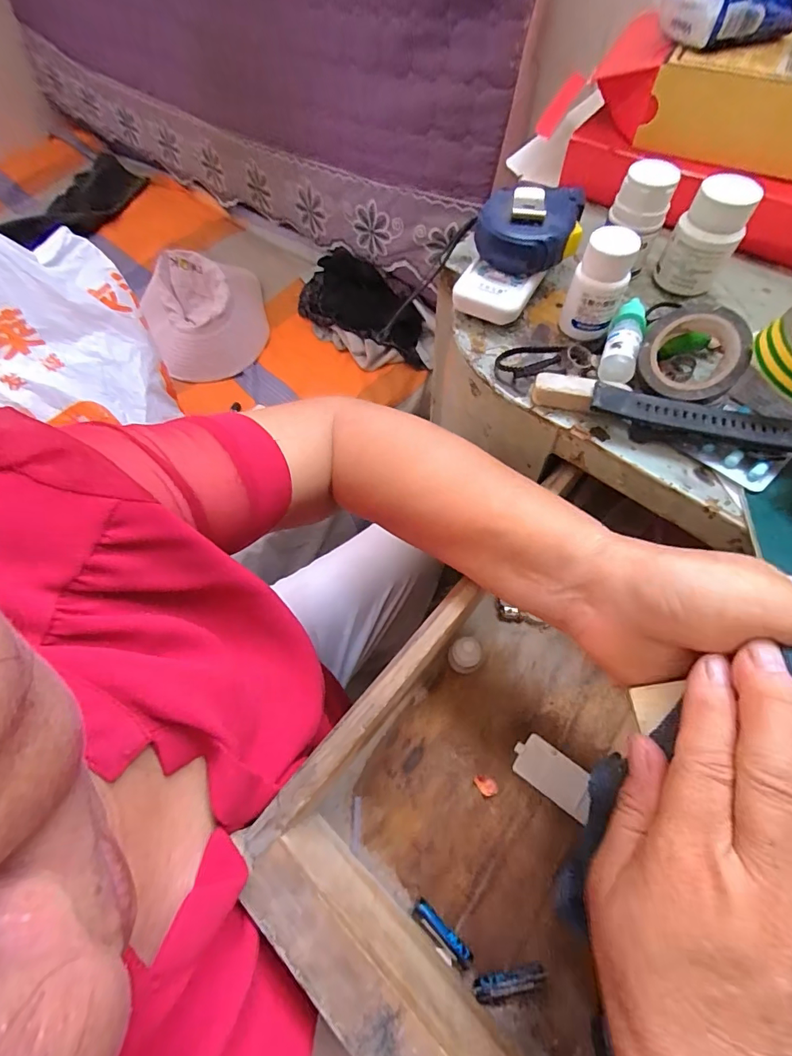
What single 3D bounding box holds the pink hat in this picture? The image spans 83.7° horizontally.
[{"bbox_3d":[-0.352,-0.412,0.825,0.203,0.097,0.225,-22,64,-8],"label":"pink hat"}]

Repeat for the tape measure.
[{"bbox_3d":[0.091,-0.206,0.307,0.070,0.035,0.061,6,63,6],"label":"tape measure"}]

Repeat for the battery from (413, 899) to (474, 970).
[{"bbox_3d":[0.029,0.251,0.273,0.042,0.009,0.011,37,70,19],"label":"battery"}]

